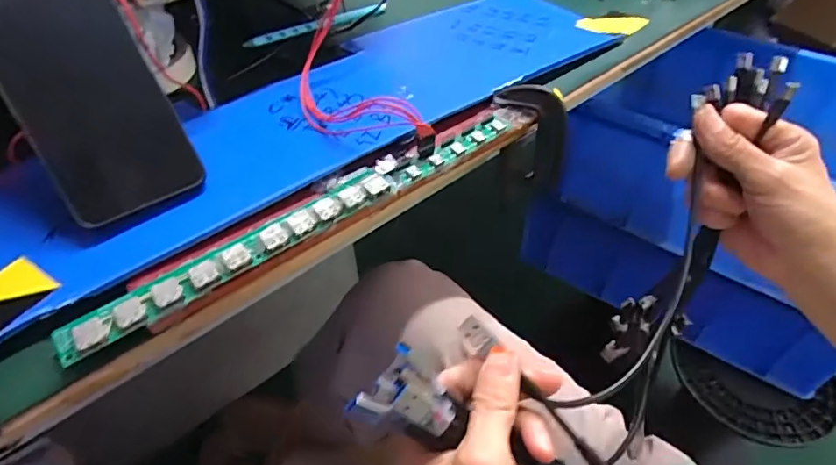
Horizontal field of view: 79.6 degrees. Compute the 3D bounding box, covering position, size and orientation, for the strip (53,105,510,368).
[{"bbox_3d":[-0.055,-0.019,0.311,0.311,0.006,0.030,-32,54,-26],"label":"strip"}]

